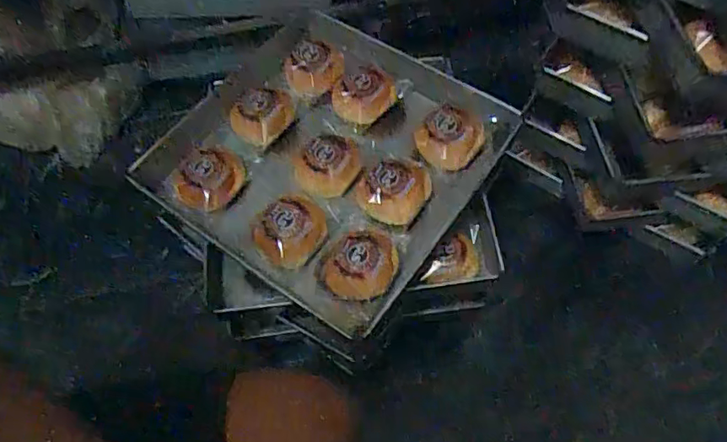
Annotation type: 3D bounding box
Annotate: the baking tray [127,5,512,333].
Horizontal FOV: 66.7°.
[{"bbox_3d":[-0.048,-0.104,0.820,0.493,0.054,0.403,32,67,19],"label":"baking tray"}]

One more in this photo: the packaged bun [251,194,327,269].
[{"bbox_3d":[-0.097,0.012,0.753,0.094,0.040,0.090,-1,61,2],"label":"packaged bun"}]

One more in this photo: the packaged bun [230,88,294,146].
[{"bbox_3d":[-0.152,-0.162,0.848,0.077,0.045,0.081,30,67,18],"label":"packaged bun"}]

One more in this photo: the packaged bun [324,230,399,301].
[{"bbox_3d":[0.000,0.057,0.716,0.085,0.033,0.094,24,65,15],"label":"packaged bun"}]

